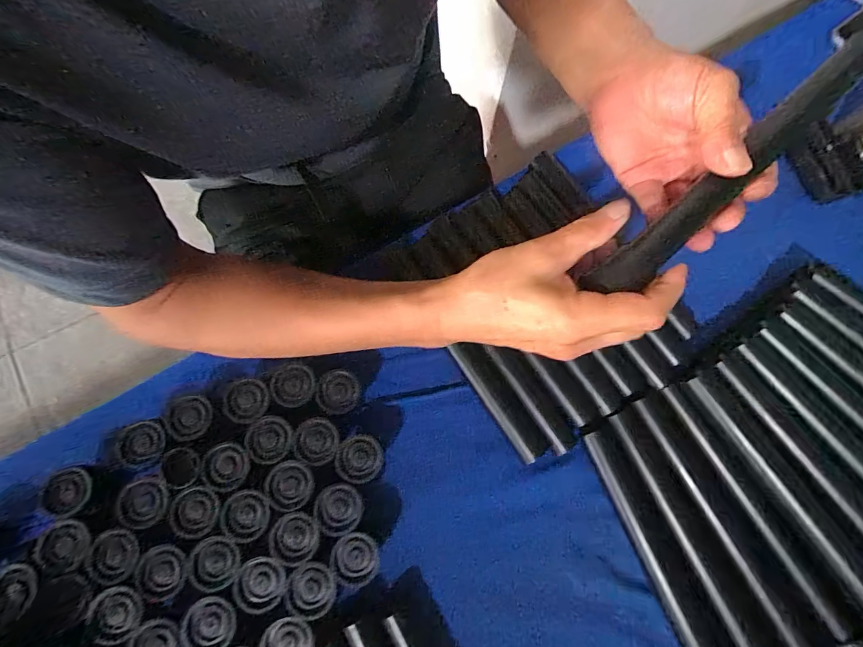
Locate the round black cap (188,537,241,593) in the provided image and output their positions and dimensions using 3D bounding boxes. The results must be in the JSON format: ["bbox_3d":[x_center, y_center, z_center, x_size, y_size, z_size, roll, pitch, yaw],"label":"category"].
[{"bbox_3d":[-0.152,0.168,0.260,0.033,0.004,0.032,1,76,-2],"label":"round black cap"}]

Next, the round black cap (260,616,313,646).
[{"bbox_3d":[-0.098,0.221,0.252,0.033,0.006,0.036,0,76,-2],"label":"round black cap"}]

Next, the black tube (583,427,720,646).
[{"bbox_3d":[0.181,0.200,0.286,0.027,0.022,0.239,-20,77,-7],"label":"black tube"}]

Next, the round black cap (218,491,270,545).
[{"bbox_3d":[-0.136,0.140,0.269,0.035,0.004,0.034,1,76,-2],"label":"round black cap"}]

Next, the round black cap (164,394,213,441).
[{"bbox_3d":[-0.184,0.071,0.281,0.030,0.006,0.032,1,76,-2],"label":"round black cap"}]

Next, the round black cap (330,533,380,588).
[{"bbox_3d":[-0.055,0.172,0.268,0.032,0.007,0.036,-32,79,-10],"label":"round black cap"}]

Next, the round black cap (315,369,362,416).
[{"bbox_3d":[-0.075,0.055,0.297,0.033,0.008,0.033,1,76,-2],"label":"round black cap"}]

